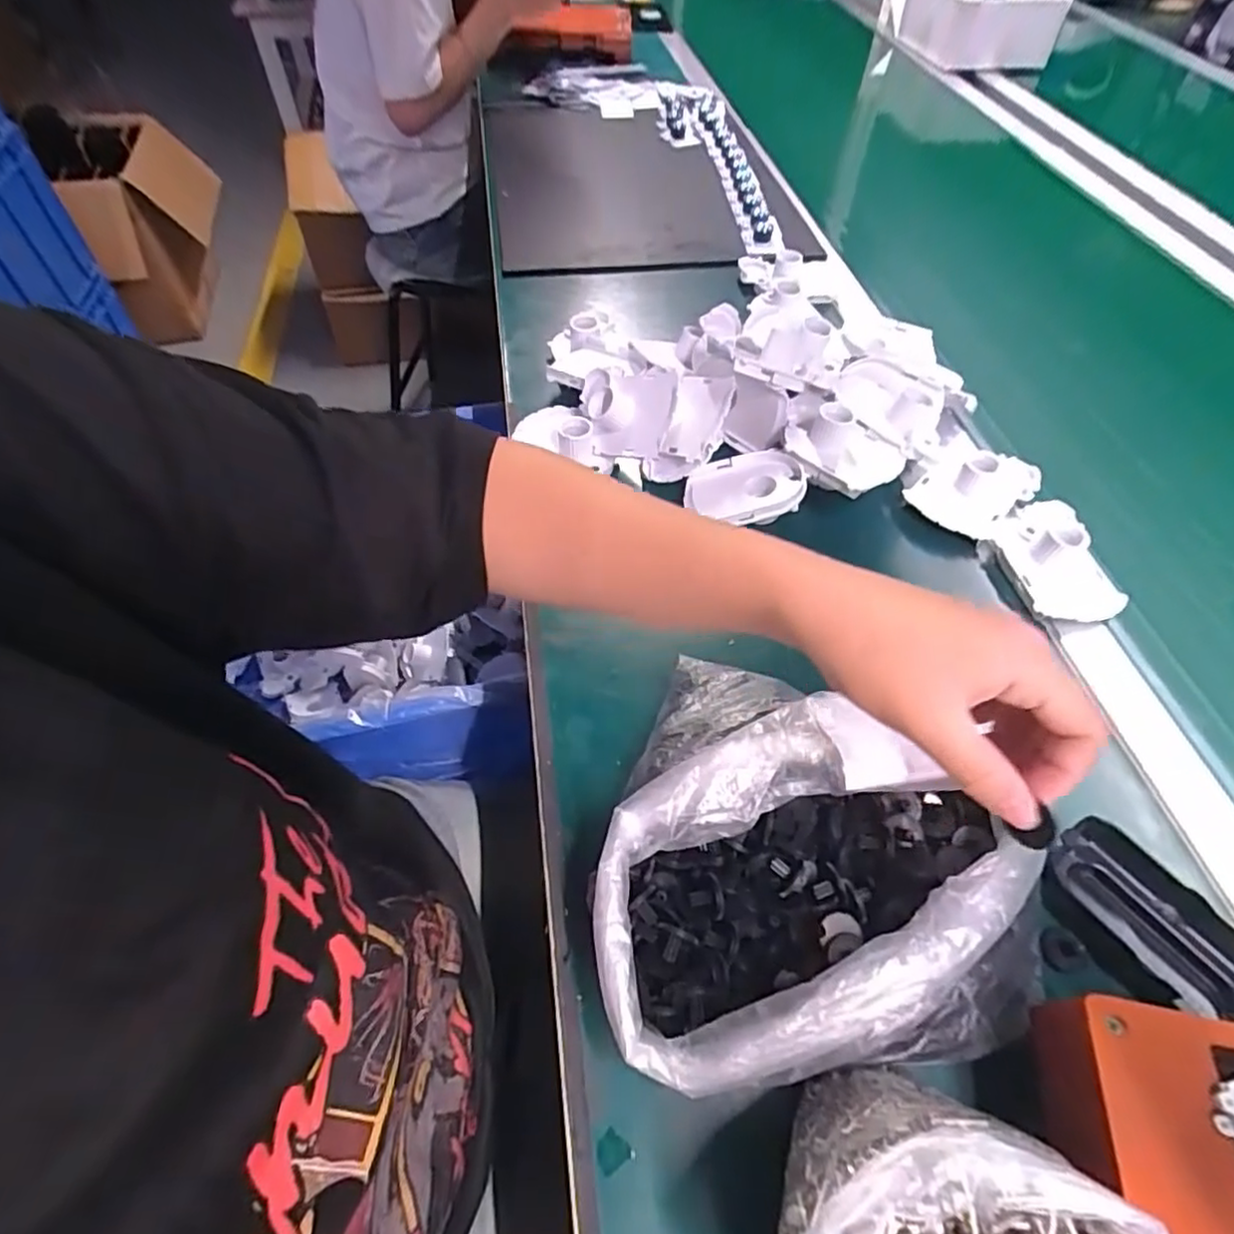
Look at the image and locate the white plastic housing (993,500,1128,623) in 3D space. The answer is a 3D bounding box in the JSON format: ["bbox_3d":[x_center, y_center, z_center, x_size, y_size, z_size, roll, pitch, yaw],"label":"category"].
[{"bbox_3d":[0.311,-0.044,0.466,0.056,0.032,0.098,-5,55,-5],"label":"white plastic housing"}]

